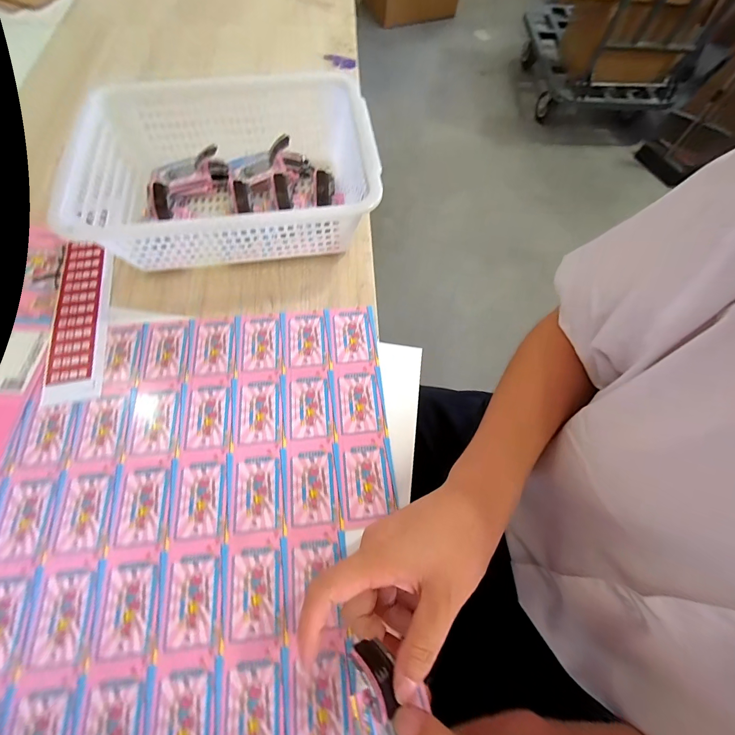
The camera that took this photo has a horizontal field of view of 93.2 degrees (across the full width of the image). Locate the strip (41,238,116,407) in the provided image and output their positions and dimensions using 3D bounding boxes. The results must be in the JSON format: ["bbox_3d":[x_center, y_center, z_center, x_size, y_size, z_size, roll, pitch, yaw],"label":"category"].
[{"bbox_3d":[-0.352,-0.067,0.428,0.063,0.004,0.228,-10,66,-7],"label":"strip"}]

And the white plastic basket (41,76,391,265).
[{"bbox_3d":[-0.172,-0.249,0.458,0.343,0.105,0.254,-7,66,-5],"label":"white plastic basket"}]

